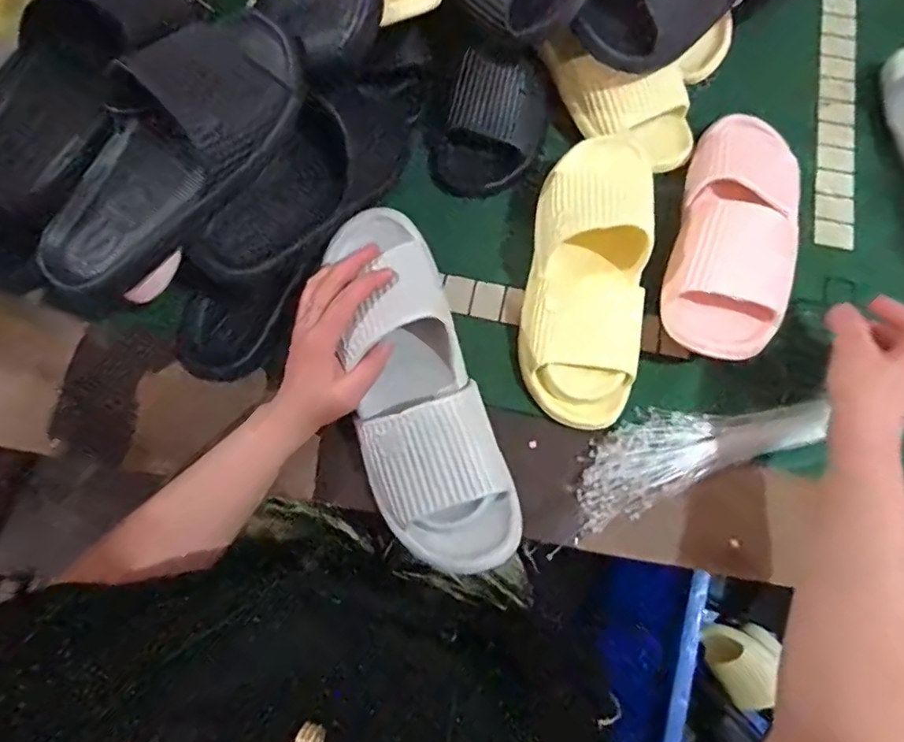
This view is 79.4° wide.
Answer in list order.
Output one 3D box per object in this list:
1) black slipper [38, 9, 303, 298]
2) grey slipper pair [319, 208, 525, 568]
[{"bbox_3d":[-0.226,-0.174,0.433,0.111,0.066,0.260,39,90,9],"label":"black slipper"},{"bbox_3d":[-0.029,0.011,0.458,0.109,0.066,0.314,-14,85,-5],"label":"grey slipper pair"}]

